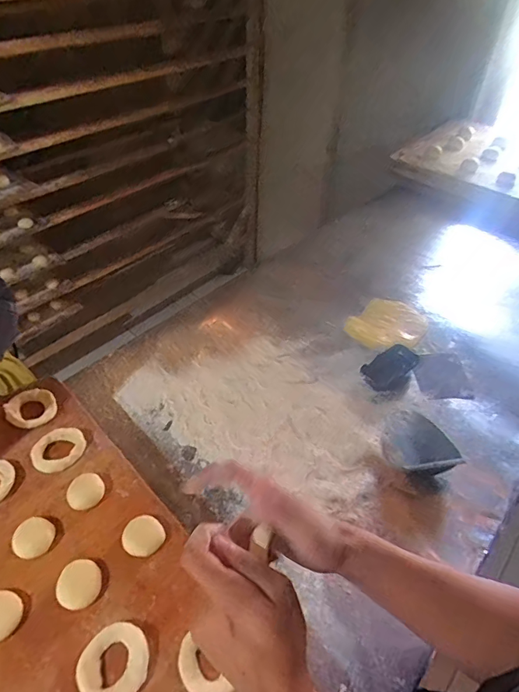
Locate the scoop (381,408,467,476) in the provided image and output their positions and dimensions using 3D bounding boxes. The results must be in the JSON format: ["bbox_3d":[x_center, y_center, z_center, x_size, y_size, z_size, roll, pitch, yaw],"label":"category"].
[{"bbox_3d":[0.238,0.141,0.658,0.107,0.039,0.125,-27,52,-25],"label":"scoop"}]

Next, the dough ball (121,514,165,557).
[{"bbox_3d":[-0.133,0.217,0.504,0.042,0.015,0.043,1,45,-1],"label":"dough ball"}]

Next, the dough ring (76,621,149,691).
[{"bbox_3d":[-0.138,0.302,0.418,0.062,0.008,0.066,1,45,-1],"label":"dough ring"}]

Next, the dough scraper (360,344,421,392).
[{"bbox_3d":[0.231,0.034,0.772,0.115,0.021,0.055,-34,72,-26],"label":"dough scraper"}]

